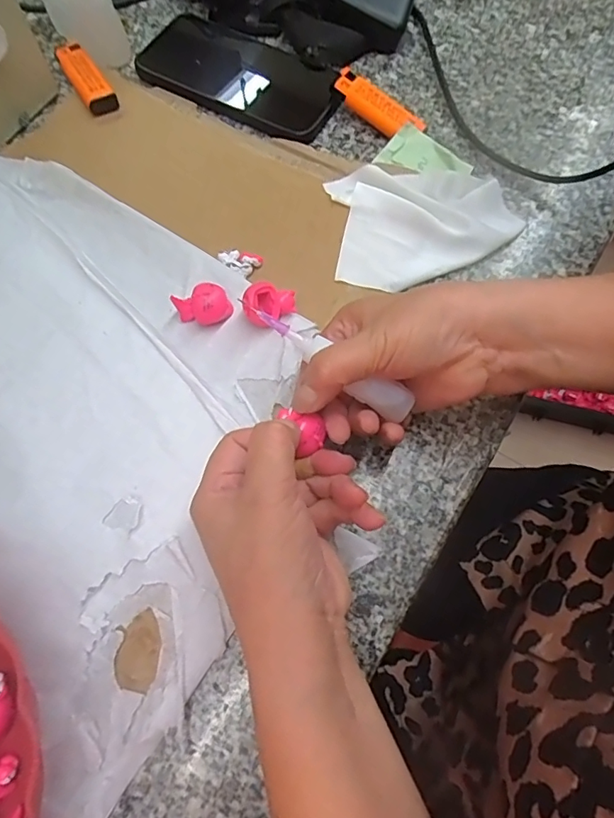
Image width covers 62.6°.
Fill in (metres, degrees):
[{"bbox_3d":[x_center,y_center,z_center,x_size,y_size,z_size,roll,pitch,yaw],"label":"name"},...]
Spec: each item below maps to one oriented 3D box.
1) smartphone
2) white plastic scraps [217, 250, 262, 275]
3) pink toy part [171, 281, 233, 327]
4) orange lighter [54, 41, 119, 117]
[{"bbox_3d":[-0.057,-0.281,0.420,0.177,0.011,0.089,28,68,10],"label":"smartphone"},{"bbox_3d":[-0.045,-0.098,0.338,0.027,0.008,0.017,19,67,6],"label":"white plastic scraps"},{"bbox_3d":[-0.064,-0.064,0.312,0.032,0.020,0.023,-19,68,-10],"label":"pink toy part"},{"bbox_3d":[-0.180,-0.270,0.410,0.025,0.014,0.086,-28,70,-13],"label":"orange lighter"}]

